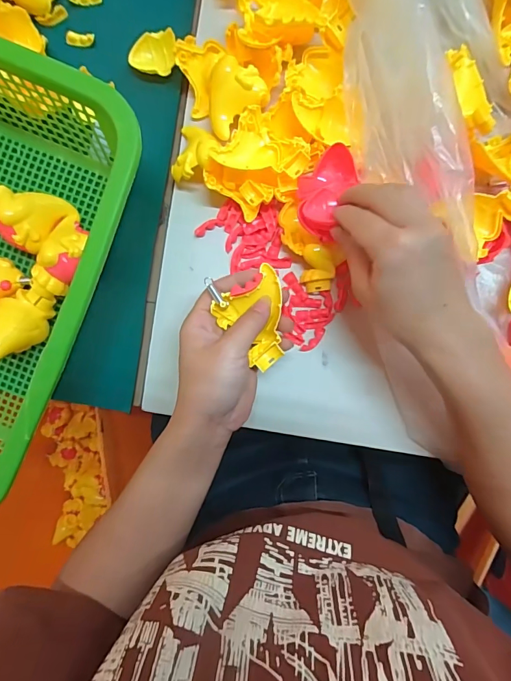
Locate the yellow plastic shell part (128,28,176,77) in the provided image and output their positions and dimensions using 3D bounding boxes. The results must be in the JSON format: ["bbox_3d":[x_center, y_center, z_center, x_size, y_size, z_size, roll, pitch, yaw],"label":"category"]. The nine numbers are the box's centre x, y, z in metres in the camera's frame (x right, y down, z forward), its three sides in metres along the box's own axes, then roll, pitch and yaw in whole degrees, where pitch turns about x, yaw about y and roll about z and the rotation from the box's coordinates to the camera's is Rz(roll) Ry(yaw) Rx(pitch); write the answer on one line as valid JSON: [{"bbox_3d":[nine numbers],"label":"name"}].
[{"bbox_3d":[-0.095,-0.267,0.356,0.041,0.010,0.038,6,92,2],"label":"yellow plastic shell part"}]

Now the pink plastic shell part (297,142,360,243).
[{"bbox_3d":[0.056,-0.122,0.317,0.044,0.029,0.070,18,78,2],"label":"pink plastic shell part"}]

